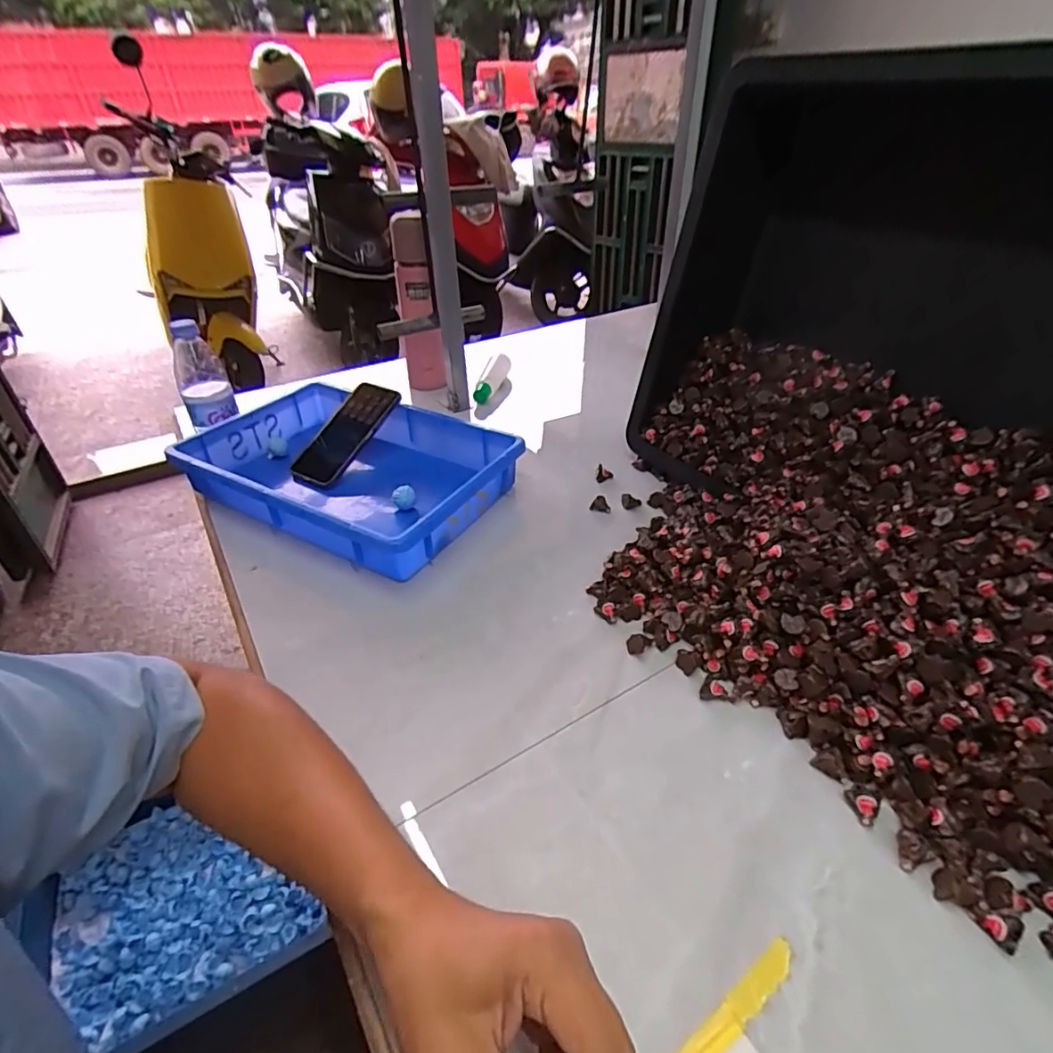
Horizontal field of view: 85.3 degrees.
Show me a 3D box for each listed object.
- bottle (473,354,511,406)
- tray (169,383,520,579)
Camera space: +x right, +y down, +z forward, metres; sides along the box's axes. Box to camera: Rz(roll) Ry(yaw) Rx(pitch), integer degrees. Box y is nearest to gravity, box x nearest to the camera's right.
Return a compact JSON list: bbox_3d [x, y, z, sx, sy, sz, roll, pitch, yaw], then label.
[{"bbox_3d":[-0.056,-0.241,0.945,0.033,0.041,0.120,6,37,11],"label":"bottle"},{"bbox_3d":[-0.215,-0.070,0.708,0.363,0.078,0.247,17,40,23],"label":"tray"}]

